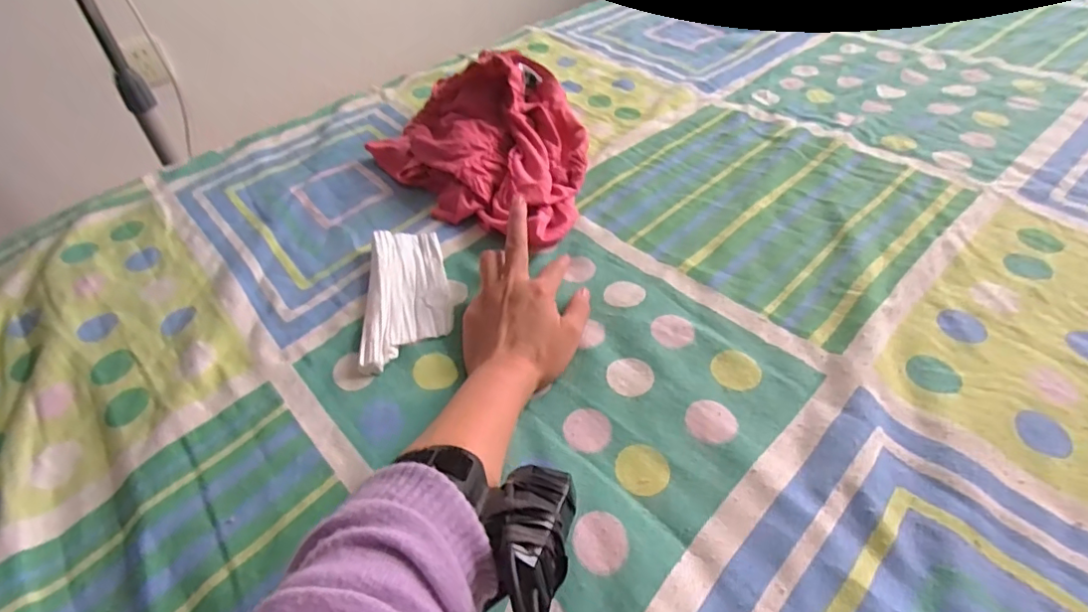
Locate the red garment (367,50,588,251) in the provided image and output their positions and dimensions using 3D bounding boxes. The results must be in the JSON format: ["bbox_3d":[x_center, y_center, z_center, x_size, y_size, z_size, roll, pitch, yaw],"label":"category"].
[{"bbox_3d":[-0.043,-0.181,0.597,0.192,0.096,0.249,-32,50,-25],"label":"red garment"}]

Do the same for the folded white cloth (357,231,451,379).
[{"bbox_3d":[-0.121,-0.014,0.496,0.071,0.018,0.162,-10,45,-5],"label":"folded white cloth"}]

